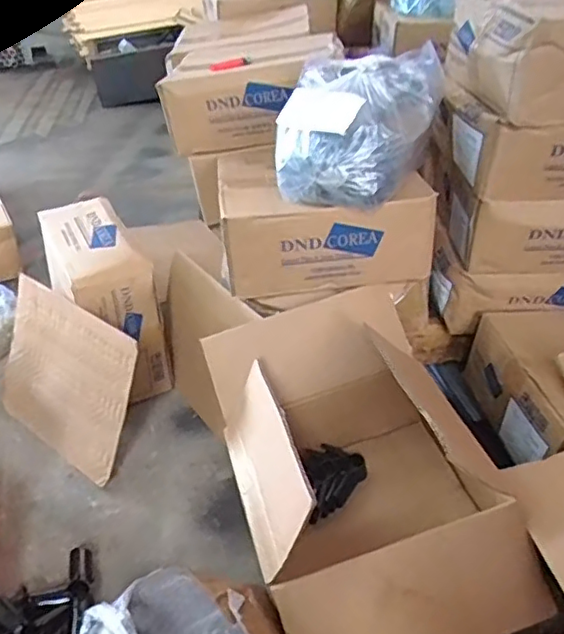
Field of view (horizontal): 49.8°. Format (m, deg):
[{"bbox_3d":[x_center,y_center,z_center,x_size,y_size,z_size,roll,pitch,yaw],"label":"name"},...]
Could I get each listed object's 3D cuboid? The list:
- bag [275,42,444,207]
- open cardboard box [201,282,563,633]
[{"bbox_3d":[0.111,-0.282,0.911,0.216,0.157,0.211,10,36,11],"label":"bag"},{"bbox_3d":[0.106,0.217,0.838,0.325,0.274,0.465,-8,37,-14],"label":"open cardboard box"}]

